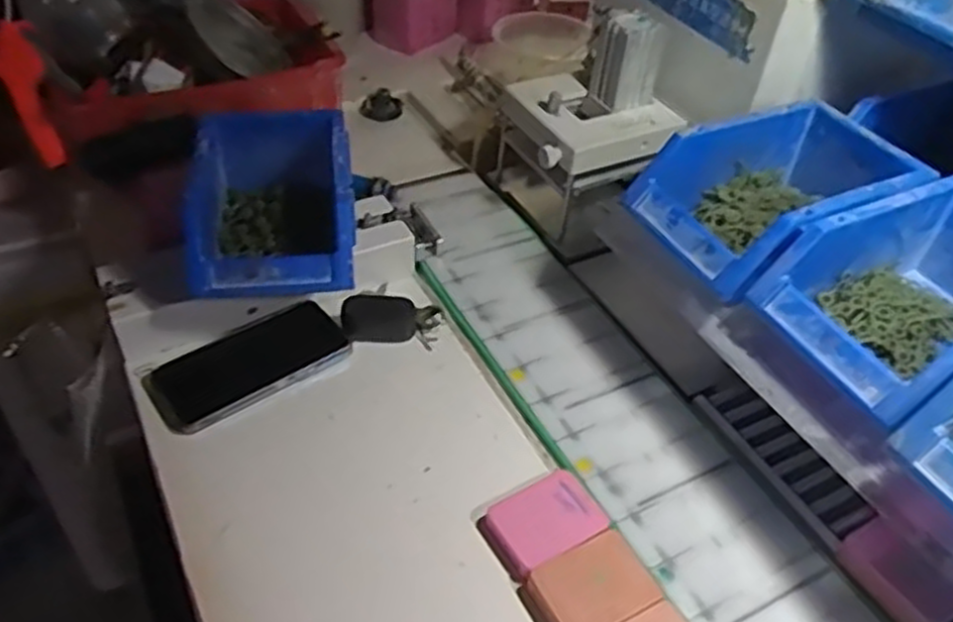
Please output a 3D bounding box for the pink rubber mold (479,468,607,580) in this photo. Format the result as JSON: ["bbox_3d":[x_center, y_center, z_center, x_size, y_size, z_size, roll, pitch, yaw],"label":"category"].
[{"bbox_3d":[0.046,0.141,0.523,0.075,0.011,0.057,-23,50,-24],"label":"pink rubber mold"}]

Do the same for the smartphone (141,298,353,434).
[{"bbox_3d":[-0.180,0.042,0.615,0.149,0.015,0.073,-27,52,-27],"label":"smartphone"}]

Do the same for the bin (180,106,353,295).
[{"bbox_3d":[-0.165,-0.091,0.637,0.123,0.080,0.186,-4,45,-9],"label":"bin"}]

